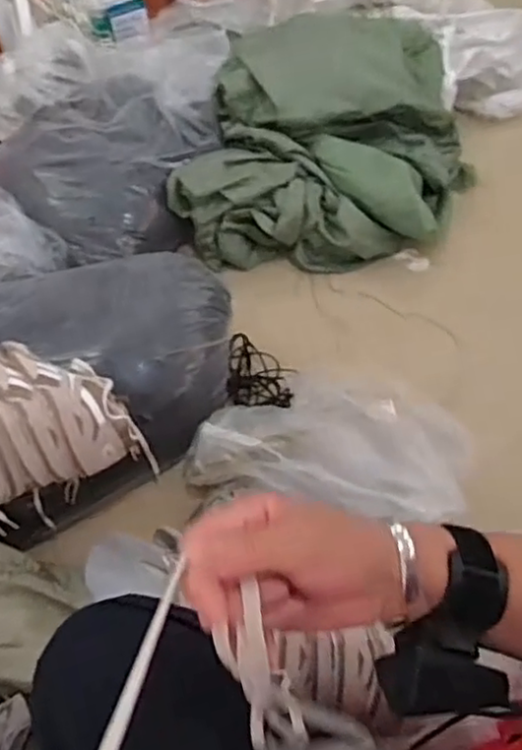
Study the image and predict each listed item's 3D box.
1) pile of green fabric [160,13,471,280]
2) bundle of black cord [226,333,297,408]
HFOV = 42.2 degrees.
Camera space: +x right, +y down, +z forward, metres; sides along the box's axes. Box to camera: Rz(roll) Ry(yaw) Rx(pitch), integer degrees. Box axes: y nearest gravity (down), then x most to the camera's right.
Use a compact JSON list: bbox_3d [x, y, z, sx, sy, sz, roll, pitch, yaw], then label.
[{"bbox_3d":[0.158,-0.510,1.425,0.549,0.264,0.577,8,53,10],"label":"pile of green fabric"},{"bbox_3d":[0.001,-0.003,1.187,0.115,0.038,0.148,0,52,4],"label":"bundle of black cord"}]

